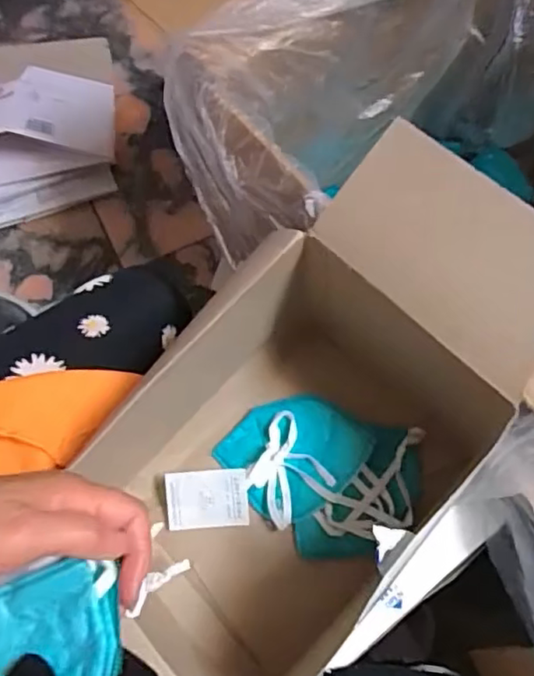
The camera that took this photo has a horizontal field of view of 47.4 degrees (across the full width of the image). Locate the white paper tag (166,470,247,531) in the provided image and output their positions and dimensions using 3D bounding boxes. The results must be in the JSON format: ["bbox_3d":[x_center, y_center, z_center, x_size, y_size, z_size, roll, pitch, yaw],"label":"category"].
[{"bbox_3d":[-0.053,0.142,0.533,0.071,0.004,0.051,-4,93,5],"label":"white paper tag"}]

